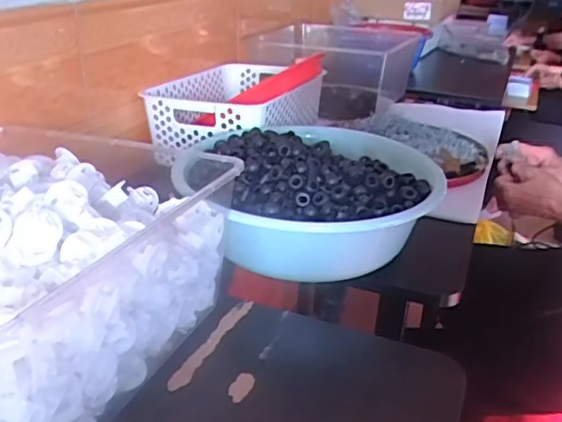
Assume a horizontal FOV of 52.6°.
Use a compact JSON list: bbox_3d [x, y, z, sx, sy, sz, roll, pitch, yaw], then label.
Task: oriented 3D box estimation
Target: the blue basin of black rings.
[{"bbox_3d":[0.035,-0.023,0.648,0.268,0.128,0.283,3,25,-1],"label":"blue basin of black rings"}]

